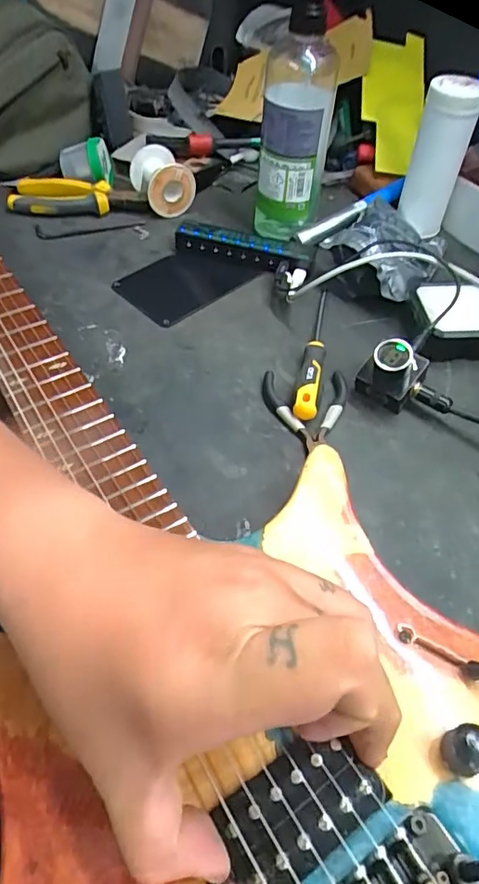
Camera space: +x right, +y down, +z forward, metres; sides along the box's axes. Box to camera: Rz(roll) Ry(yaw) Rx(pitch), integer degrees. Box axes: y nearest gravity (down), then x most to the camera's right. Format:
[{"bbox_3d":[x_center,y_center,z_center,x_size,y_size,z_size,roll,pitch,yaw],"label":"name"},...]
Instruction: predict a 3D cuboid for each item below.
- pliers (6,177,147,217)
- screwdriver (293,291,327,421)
[{"bbox_3d":[-0.177,-0.268,0.575,0.146,0.023,0.045,1,50,-1],"label":"pliers"},{"bbox_3d":[0.064,-0.082,0.435,0.017,0.025,0.159,10,50,6],"label":"screwdriver"}]

